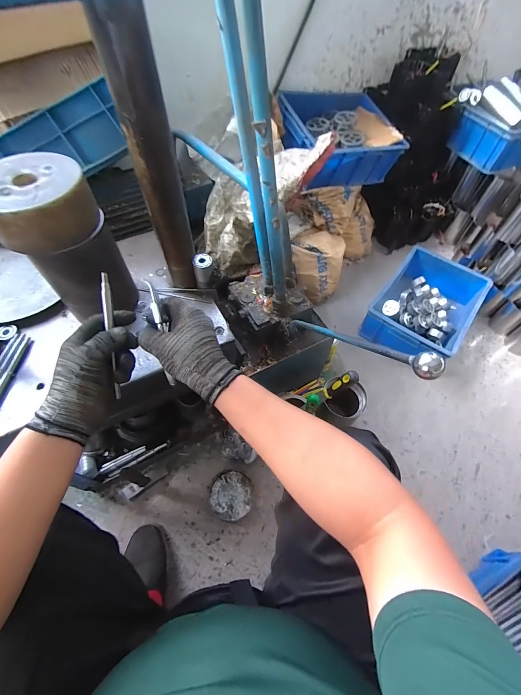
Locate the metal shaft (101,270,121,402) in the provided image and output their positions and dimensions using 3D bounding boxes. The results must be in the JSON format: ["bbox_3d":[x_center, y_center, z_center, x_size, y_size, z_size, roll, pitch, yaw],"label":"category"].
[{"bbox_3d":[-0.194,-0.015,0.405,0.010,0.013,0.162,-5,96,-4],"label":"metal shaft"}]

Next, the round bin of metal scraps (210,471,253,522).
[{"bbox_3d":[-0.079,0.401,0.843,0.111,0.019,0.116,0,58,0],"label":"round bin of metal scraps"}]

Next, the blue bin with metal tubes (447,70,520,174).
[{"bbox_3d":[0.905,-0.830,1.127,0.326,0.230,0.248,-17,60,-11],"label":"blue bin with metal tubes"}]

